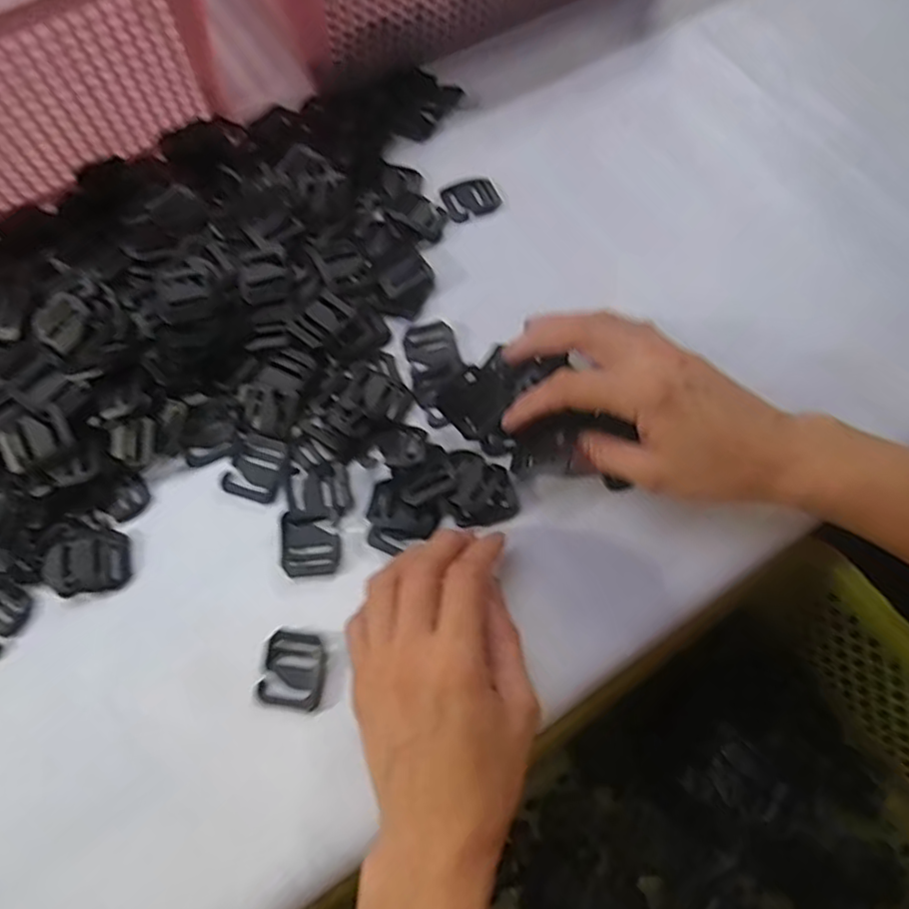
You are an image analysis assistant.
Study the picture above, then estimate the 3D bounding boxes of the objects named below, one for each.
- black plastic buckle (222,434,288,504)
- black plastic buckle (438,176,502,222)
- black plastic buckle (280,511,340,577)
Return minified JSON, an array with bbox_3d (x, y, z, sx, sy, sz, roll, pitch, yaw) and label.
[{"bbox_3d":[-0.105,0.007,0.344,0.028,0.005,0.034,13,69,7],"label":"black plastic buckle"},{"bbox_3d":[0.010,-0.166,0.415,0.035,0.004,0.028,-23,69,-8],"label":"black plastic buckle"},{"bbox_3d":[-0.073,0.046,0.328,0.029,0.004,0.031,-4,68,0],"label":"black plastic buckle"}]

